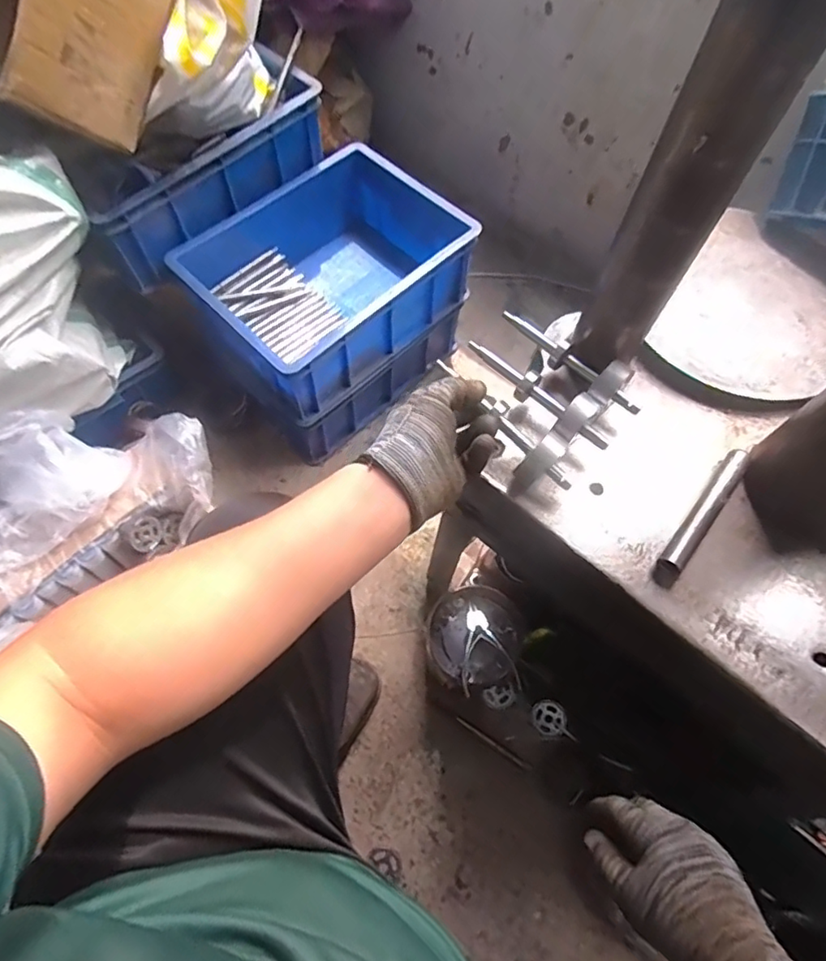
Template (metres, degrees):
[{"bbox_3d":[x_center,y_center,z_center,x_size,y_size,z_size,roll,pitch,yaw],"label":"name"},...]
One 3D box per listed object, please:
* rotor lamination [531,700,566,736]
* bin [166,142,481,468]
[{"bbox_3d":[0.201,0.352,0.846,0.049,0.004,0.049,1,65,-3],"label":"rotor lamination"},{"bbox_3d":[-0.116,-0.329,0.941,0.287,0.185,0.426,42,70,15],"label":"bin"}]

